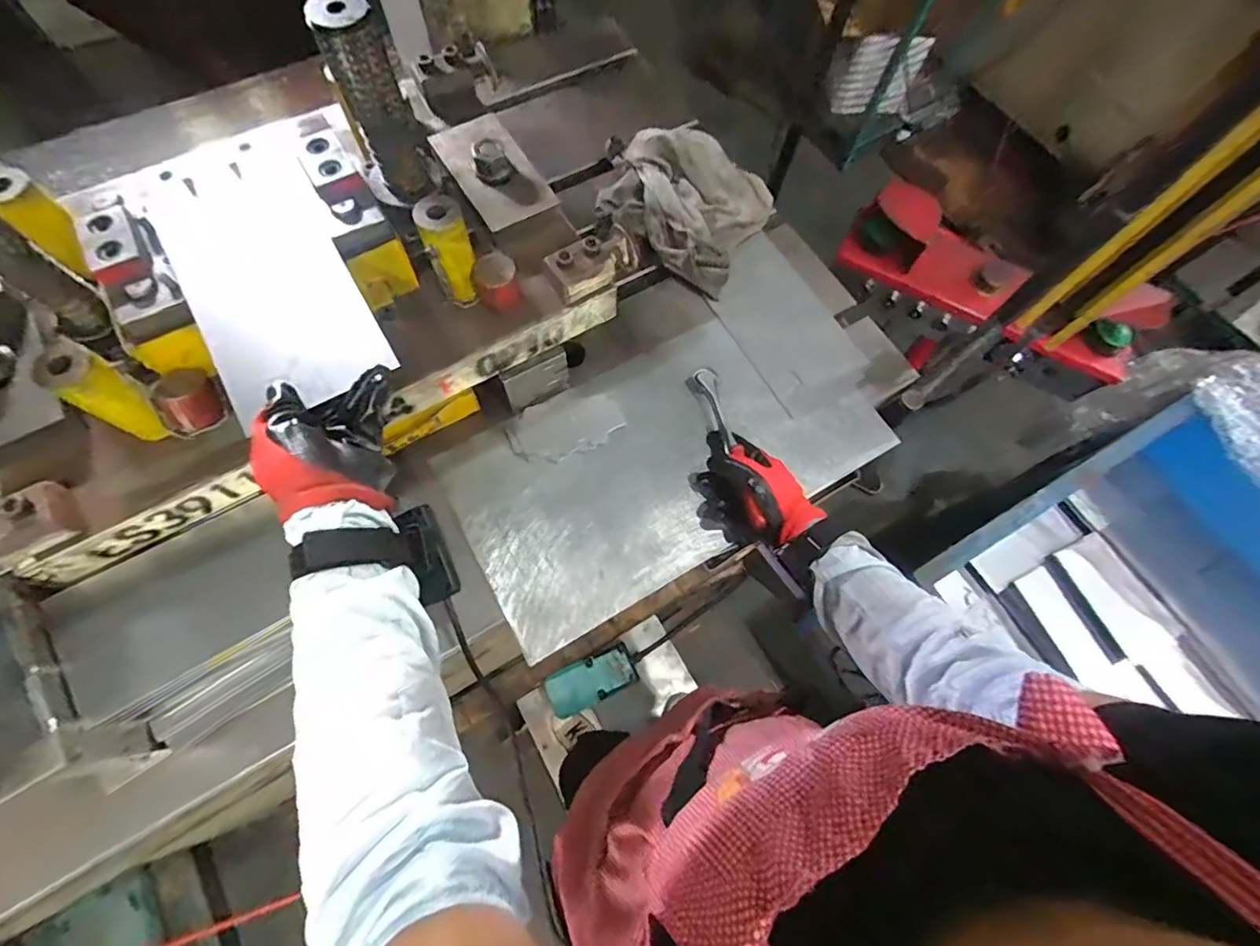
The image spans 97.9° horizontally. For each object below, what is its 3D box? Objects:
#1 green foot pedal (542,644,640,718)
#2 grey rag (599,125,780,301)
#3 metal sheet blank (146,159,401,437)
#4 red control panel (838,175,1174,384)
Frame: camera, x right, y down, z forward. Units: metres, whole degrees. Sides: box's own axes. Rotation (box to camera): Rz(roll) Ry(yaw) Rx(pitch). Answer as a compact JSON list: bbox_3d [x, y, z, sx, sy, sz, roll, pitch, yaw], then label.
[{"bbox_3d":[-0.077,0.463,1.236,0.218,0.064,0.097,-15,68,-36],"label":"green foot pedal"},{"bbox_3d":[0.064,-0.370,0.734,0.234,0.070,0.186,33,72,10],"label":"grey rag"},{"bbox_3d":[-0.294,-0.157,0.452,0.125,0.006,0.239,-29,74,-13],"label":"metal sheet blank"},{"bbox_3d":[0.686,-0.374,1.014,0.555,0.139,0.190,29,71,9],"label":"red control panel"}]

